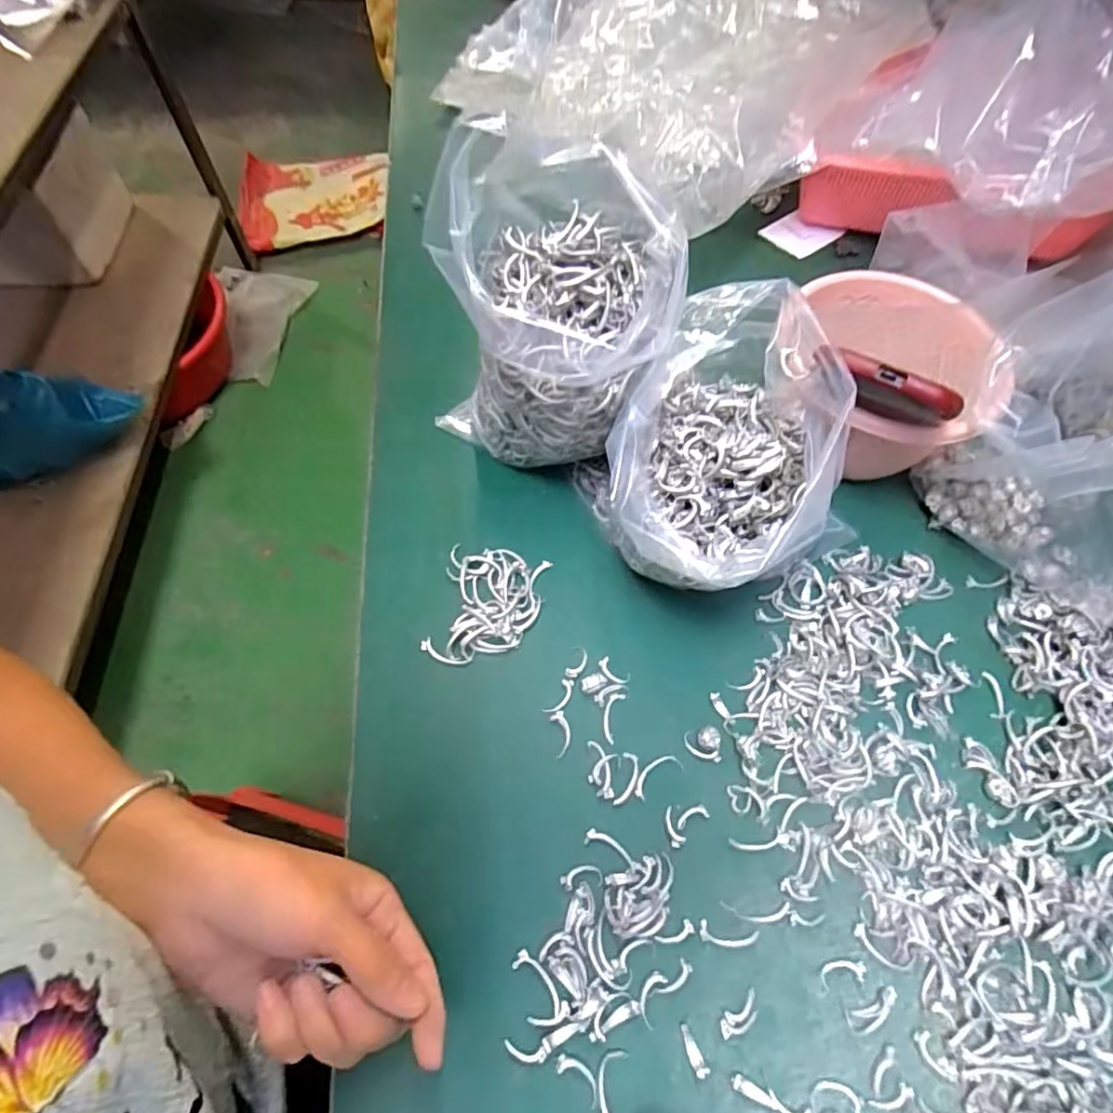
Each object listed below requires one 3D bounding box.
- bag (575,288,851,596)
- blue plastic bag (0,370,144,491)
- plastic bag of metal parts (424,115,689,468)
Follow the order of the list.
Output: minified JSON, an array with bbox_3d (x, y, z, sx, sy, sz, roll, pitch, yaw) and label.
[{"bbox_3d":[0.087,-0.045,0.358,0.124,0.143,0.152,-11,61,-8],"label":"bag"},{"bbox_3d":[-0.843,-0.212,0.989,0.305,0.191,0.068,-18,63,-11],"label":"blue plastic bag"},{"bbox_3d":[-0.008,-0.128,0.382,0.145,0.178,0.109,9,60,3],"label":"plastic bag of metal parts"}]

